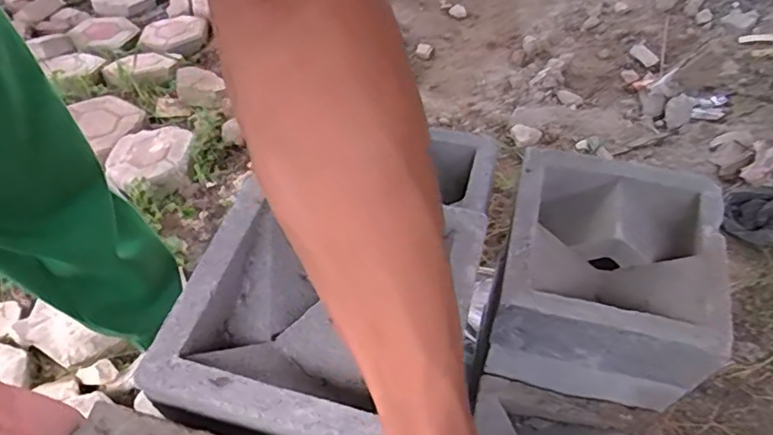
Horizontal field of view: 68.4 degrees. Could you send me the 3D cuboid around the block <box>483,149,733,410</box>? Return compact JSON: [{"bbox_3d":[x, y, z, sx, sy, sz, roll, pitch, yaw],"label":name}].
[{"bbox_3d":[0.228,0.073,0.612,0.187,0.177,0.194,11,50,10],"label":"block"}]

